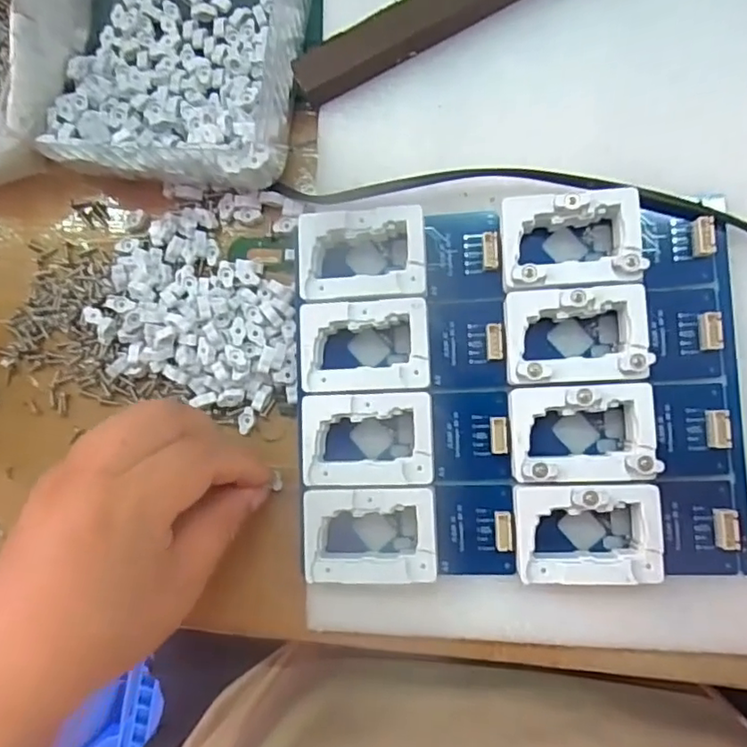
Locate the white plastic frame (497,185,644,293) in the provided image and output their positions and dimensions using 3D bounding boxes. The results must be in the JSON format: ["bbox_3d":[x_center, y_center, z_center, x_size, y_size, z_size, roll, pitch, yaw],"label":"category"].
[{"bbox_3d":[0.084,-0.056,0.255,0.057,0.019,0.041,-5,84,6],"label":"white plastic frame"}]

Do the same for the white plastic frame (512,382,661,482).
[{"bbox_3d":[0.087,0.025,0.249,0.058,0.018,0.039,-3,84,6],"label":"white plastic frame"}]

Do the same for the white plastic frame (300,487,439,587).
[{"bbox_3d":[-0.001,0.070,0.259,0.056,0.018,0.039,-2,84,6],"label":"white plastic frame"}]

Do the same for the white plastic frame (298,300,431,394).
[{"bbox_3d":[-0.003,-0.012,0.265,0.057,0.016,0.040,-2,84,6],"label":"white plastic frame"}]

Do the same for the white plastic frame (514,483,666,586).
[{"bbox_3d":[0.088,0.066,0.246,0.057,0.018,0.040,-2,84,6],"label":"white plastic frame"}]

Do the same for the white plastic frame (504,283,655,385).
[{"bbox_3d":[0.085,-0.015,0.252,0.057,0.018,0.039,-3,84,6],"label":"white plastic frame"}]

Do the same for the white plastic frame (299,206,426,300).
[{"bbox_3d":[-0.005,-0.053,0.268,0.055,0.018,0.039,-1,84,6],"label":"white plastic frame"}]

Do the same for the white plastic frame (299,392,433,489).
[{"bbox_3d":[-0.002,0.029,0.261,0.056,0.017,0.040,-2,84,6],"label":"white plastic frame"}]

